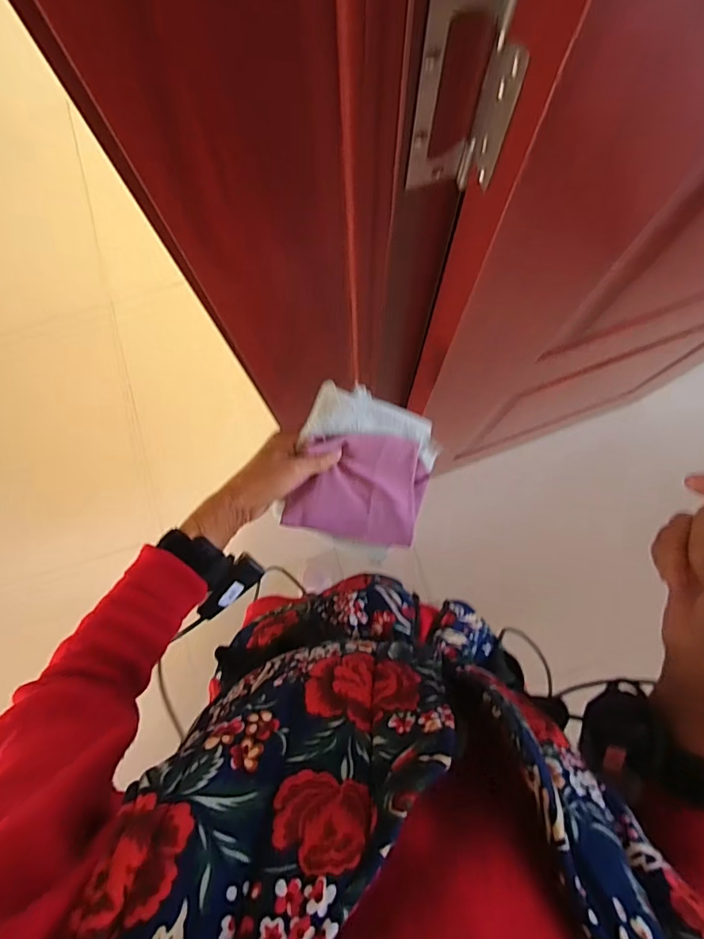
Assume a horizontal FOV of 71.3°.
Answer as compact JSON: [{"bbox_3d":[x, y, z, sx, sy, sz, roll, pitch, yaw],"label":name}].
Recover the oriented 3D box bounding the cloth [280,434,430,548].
[{"bbox_3d":[0.013,0.018,0.511,0.145,0.025,0.111,12,91,-17],"label":"cloth"}]

